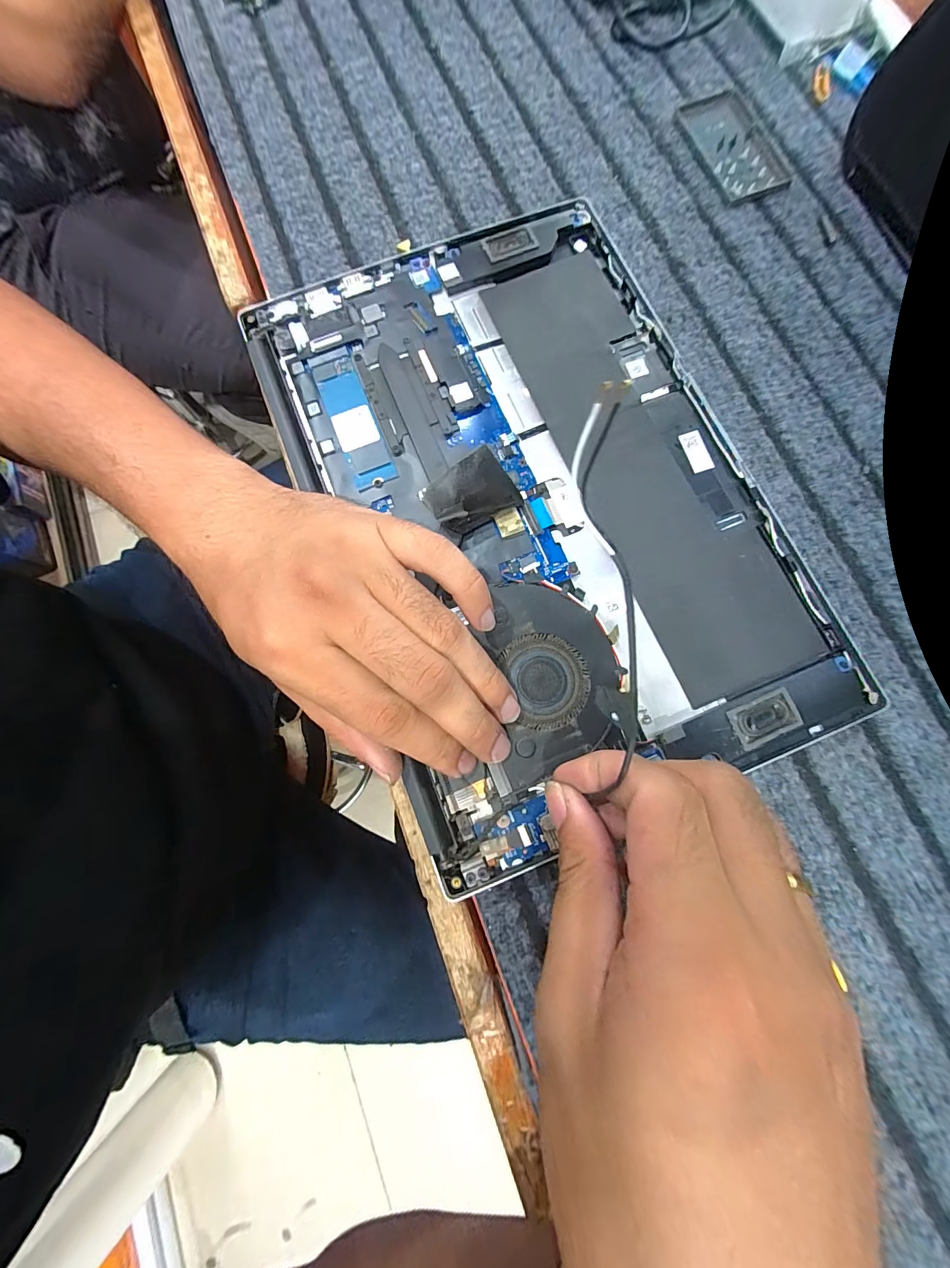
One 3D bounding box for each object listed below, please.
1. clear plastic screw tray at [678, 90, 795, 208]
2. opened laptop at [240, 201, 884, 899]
[{"bbox_3d":[0.162,-0.307,0.257,0.042,0.004,0.082,-20,79,-3],"label":"clear plastic screw tray"},{"bbox_3d":[0.029,-0.072,0.201,0.211,0.020,0.309,-21,80,-5],"label":"opened laptop"}]

